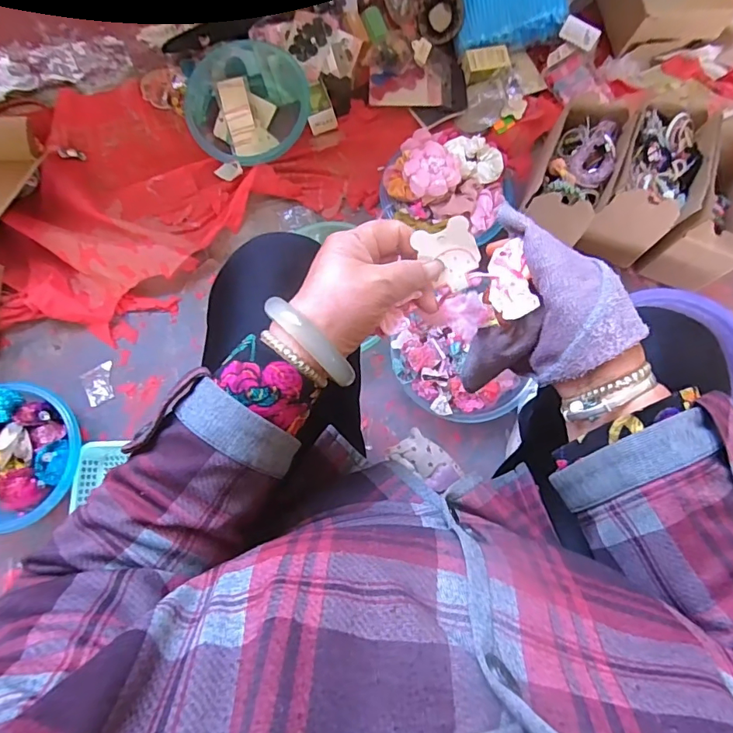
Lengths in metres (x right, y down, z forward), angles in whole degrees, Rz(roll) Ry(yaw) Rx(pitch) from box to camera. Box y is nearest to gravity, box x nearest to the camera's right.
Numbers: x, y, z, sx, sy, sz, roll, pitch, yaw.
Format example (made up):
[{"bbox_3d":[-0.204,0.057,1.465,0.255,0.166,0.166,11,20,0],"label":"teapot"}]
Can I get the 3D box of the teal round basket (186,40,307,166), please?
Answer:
[{"bbox_3d":[-0.232,-0.503,0.888,0.214,0.075,0.230,0,77,0],"label":"teal round basket"}]

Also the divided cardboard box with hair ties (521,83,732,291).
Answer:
[{"bbox_3d":[0.454,-0.288,0.797,0.358,0.191,0.234,10,77,2],"label":"divided cardboard box with hair ties"}]

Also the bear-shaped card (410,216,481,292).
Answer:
[{"bbox_3d":[0.059,-0.076,0.326,0.036,0.004,0.049,-25,117,13],"label":"bear-shaped card"}]

